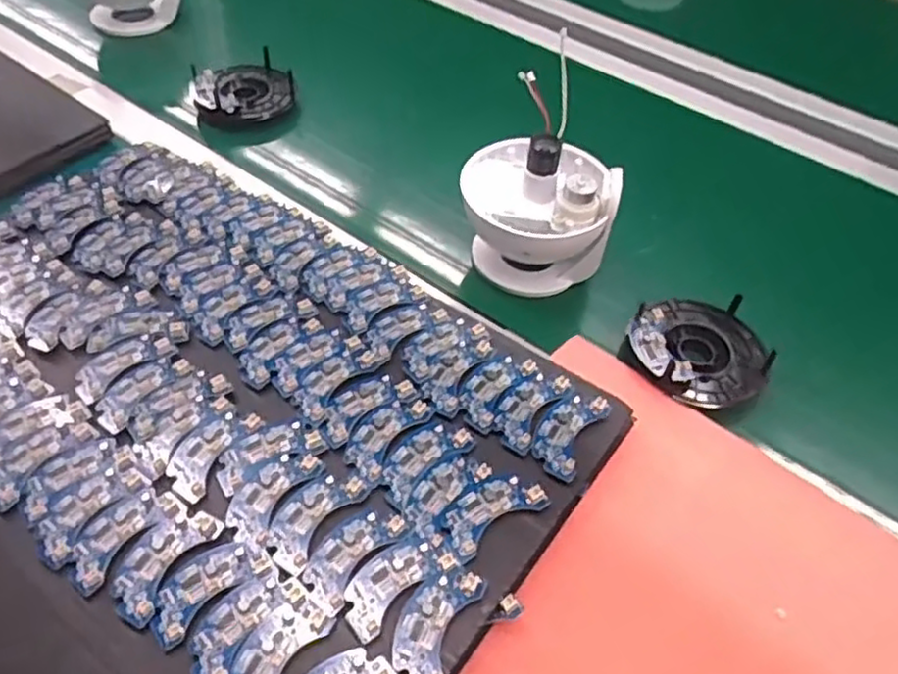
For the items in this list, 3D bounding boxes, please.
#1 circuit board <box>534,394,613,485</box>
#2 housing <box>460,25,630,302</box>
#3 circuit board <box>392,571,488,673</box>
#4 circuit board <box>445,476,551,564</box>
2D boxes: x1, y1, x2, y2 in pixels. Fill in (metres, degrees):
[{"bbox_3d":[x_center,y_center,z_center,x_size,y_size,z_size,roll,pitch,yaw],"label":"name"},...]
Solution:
[{"bbox_3d":[0.074,0.059,0.450,0.033,0.012,0.063,27,56,15],"label":"circuit board"},{"bbox_3d":[0.070,-0.116,0.569,0.109,0.158,0.127,0,53,-4],"label":"housing"},{"bbox_3d":[-0.008,0.146,0.367,0.033,0.005,0.062,22,54,12],"label":"circuit board"},{"bbox_3d":[0.024,0.097,0.410,0.063,0.007,0.032,-30,61,-24],"label":"circuit board"}]

